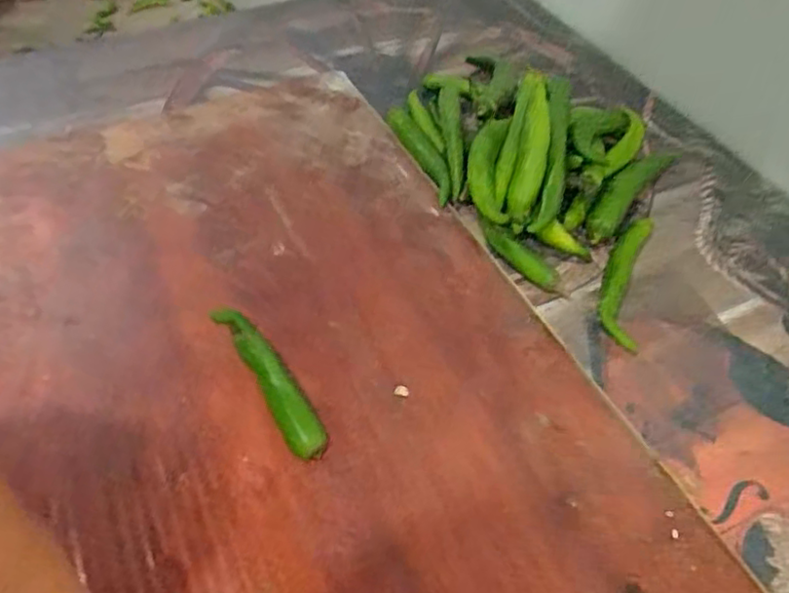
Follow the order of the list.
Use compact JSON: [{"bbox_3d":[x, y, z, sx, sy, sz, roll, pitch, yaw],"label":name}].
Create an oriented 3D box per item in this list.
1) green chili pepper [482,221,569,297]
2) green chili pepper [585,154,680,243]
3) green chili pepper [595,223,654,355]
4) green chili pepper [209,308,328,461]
[{"bbox_3d":[0.100,-0.029,0.516,0.079,0.017,0.016,36,53,25],"label":"green chili pepper"},{"bbox_3d":[0.204,-0.097,0.576,0.024,0.026,0.154,31,52,22],"label":"green chili pepper"},{"bbox_3d":[0.176,-0.018,0.508,0.030,0.013,0.140,17,47,11],"label":"green chili pepper"},{"bbox_3d":[-0.077,0.051,0.418,0.022,0.013,0.112,-27,67,-27],"label":"green chili pepper"}]

